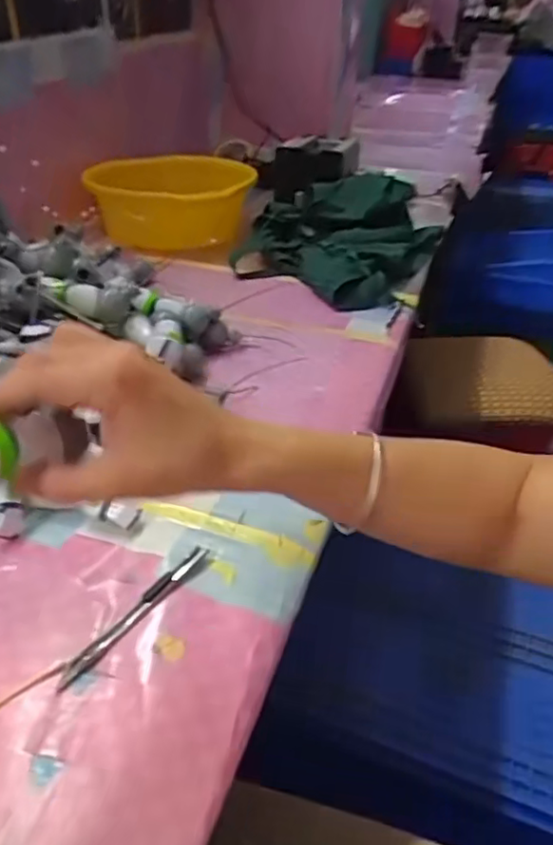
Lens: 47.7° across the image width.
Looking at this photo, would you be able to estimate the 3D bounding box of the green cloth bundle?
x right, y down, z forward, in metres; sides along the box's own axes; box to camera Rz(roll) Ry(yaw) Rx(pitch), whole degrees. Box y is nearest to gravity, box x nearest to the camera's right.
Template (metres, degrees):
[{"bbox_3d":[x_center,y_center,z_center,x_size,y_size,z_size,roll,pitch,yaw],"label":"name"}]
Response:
[{"bbox_3d":[0.100,-0.308,1.011,0.267,0.092,0.369,18,37,22],"label":"green cloth bundle"}]

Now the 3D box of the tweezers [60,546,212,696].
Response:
[{"bbox_3d":[-0.094,0.127,0.432,0.015,0.007,0.136,24,40,29],"label":"tweezers"}]

